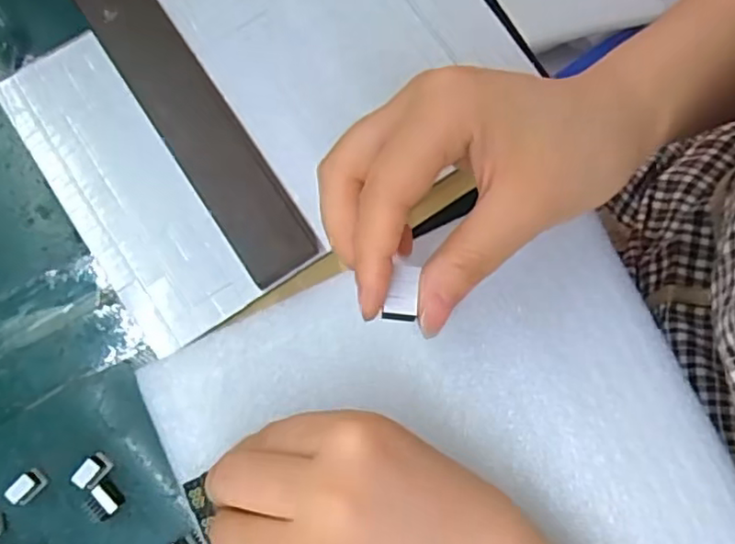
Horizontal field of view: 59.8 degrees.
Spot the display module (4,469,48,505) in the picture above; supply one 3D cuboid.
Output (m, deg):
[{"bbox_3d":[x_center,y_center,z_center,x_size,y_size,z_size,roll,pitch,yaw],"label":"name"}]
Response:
[{"bbox_3d":[-0.140,0.089,0.263,0.009,0.010,0.012,37,81,7],"label":"display module"}]

